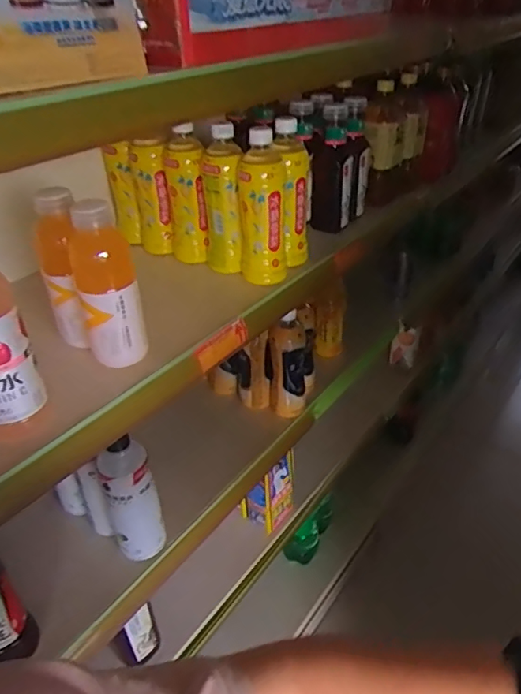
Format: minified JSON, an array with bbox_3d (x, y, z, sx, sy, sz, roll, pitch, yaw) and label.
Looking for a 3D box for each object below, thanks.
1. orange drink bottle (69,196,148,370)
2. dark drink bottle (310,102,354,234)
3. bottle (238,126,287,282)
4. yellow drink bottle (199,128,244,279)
[{"bbox_3d":[-0.166,-0.063,0.566,0.065,0.177,0.061,-12,37,-14],"label":"orange drink bottle"},{"bbox_3d":[0.121,-0.299,0.881,0.067,0.198,0.069,2,36,6],"label":"dark drink bottle"},{"bbox_3d":[0.003,-0.192,0.728,0.067,0.205,0.074,-3,36,-2],"label":"bottle"},{"bbox_3d":[-0.055,-0.204,0.749,0.056,0.212,0.055,-3,36,-2],"label":"yellow drink bottle"}]

